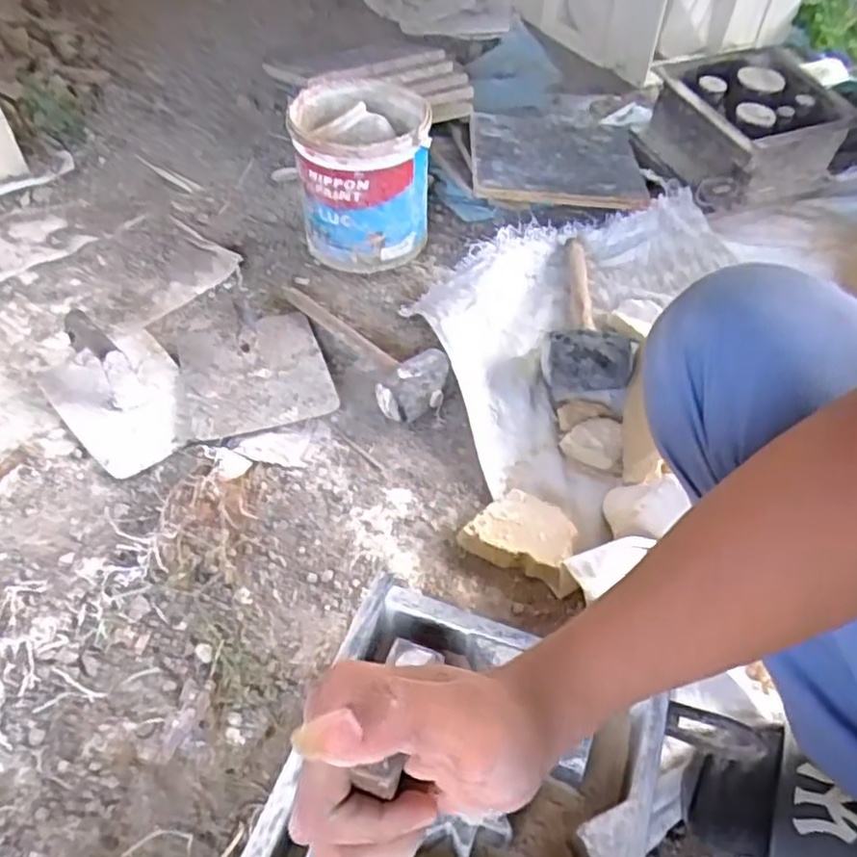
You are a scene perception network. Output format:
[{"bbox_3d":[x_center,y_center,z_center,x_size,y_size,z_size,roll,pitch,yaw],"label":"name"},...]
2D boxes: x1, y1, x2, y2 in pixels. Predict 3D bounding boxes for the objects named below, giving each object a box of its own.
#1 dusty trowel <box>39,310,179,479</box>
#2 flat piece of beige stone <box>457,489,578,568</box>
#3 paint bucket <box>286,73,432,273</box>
[{"bbox_3d":[-0.362,-0.060,0.818,0.140,0.068,0.248,-33,57,-24],"label":"dusty trowel"},{"bbox_3d":[0.092,0.102,0.714,0.105,0.035,0.081,14,52,13],"label":"flat piece of beige stone"},{"bbox_3d":[-0.087,-0.337,0.965,0.168,0.187,0.168,-1,50,1],"label":"paint bucket"}]

